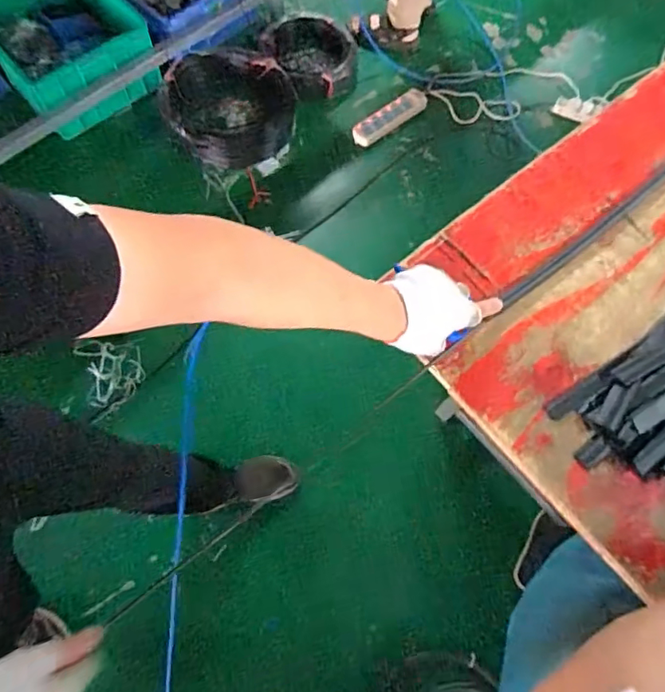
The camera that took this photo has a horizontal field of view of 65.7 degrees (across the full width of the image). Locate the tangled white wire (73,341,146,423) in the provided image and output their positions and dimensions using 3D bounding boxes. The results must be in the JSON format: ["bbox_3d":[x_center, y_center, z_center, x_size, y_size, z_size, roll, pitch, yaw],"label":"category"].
[{"bbox_3d":[-0.602,0.075,1.411,0.158,0.032,0.216,-19,71,-9],"label":"tangled white wire"}]

